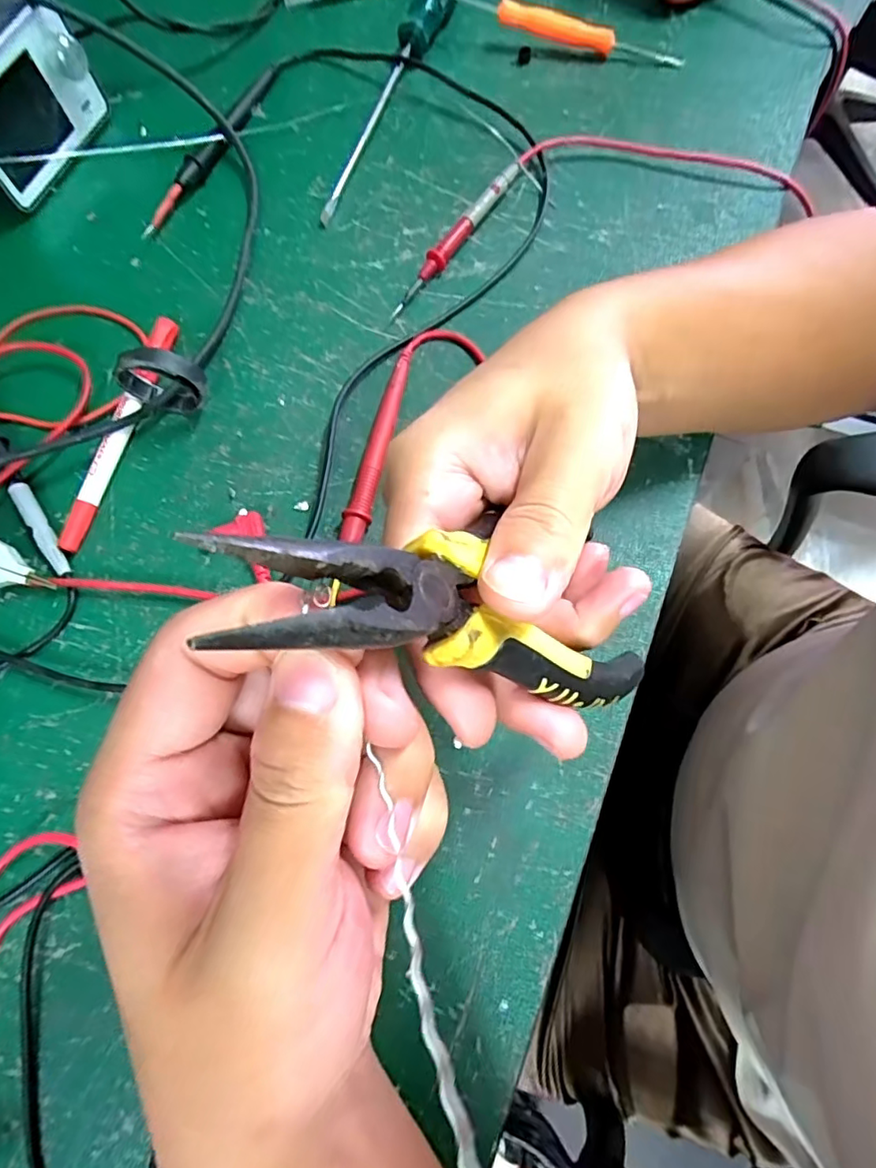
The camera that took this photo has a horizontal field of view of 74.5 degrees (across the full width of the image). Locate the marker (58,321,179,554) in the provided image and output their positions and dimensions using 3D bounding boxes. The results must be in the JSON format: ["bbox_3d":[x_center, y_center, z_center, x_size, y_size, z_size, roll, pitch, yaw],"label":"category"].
[{"bbox_3d":[-0.170,-0.082,0.308,0.014,0.012,0.137,13,74,5],"label":"marker"}]

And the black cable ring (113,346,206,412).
[{"bbox_3d":[-0.142,-0.103,0.296,0.045,0.045,0.010,7,73,3],"label":"black cable ring"}]

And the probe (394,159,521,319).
[{"bbox_3d":[0.012,-0.206,0.339,0.013,0.015,0.126,31,76,9],"label":"probe"}]

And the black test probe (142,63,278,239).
[{"bbox_3d":[-0.144,-0.280,0.365,0.019,0.012,0.153,23,75,7],"label":"black test probe"}]

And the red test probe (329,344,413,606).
[{"bbox_3d":[-0.033,-0.061,0.294,0.014,0.011,0.148,12,70,4],"label":"red test probe"}]

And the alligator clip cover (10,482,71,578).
[{"bbox_3d":[-0.202,-0.028,0.292,0.010,0.008,0.056,-32,75,-9],"label":"alligator clip cover"}]

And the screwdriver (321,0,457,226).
[{"bbox_3d":[-0.022,-0.330,0.368,0.025,0.025,0.235,17,74,6],"label":"screwdriver"}]

